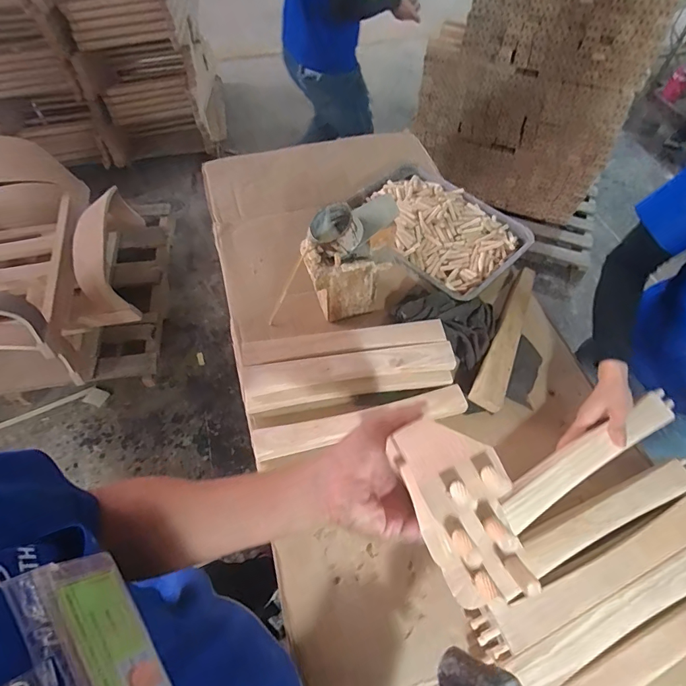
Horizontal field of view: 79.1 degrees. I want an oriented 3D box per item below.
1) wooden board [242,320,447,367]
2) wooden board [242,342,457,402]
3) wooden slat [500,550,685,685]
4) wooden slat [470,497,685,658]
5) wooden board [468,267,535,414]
[{"bbox_3d":[0.004,-0.001,0.761,0.365,0.018,0.050,-7,58,-5],"label":"wooden board"},{"bbox_3d":[0.011,0.048,0.740,0.371,0.025,0.049,-7,58,-5],"label":"wooden board"},{"bbox_3d":[0.380,0.350,0.545,0.365,0.016,0.047,-22,60,-12],"label":"wooden slat"},{"bbox_3d":[0.365,0.317,0.580,0.391,0.041,0.054,-21,59,-11],"label":"wooden slat"},{"bbox_3d":[0.323,-0.028,0.819,0.056,0.022,0.367,27,57,4],"label":"wooden board"}]

